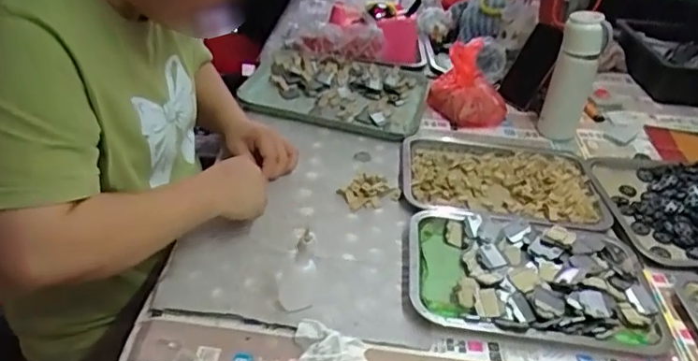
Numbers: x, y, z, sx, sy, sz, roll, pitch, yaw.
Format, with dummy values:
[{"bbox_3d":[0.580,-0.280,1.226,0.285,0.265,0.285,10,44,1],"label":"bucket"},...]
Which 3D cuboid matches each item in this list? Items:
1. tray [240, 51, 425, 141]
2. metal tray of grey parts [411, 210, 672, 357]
[{"bbox_3d":[-0.019,-0.191,1.154,0.337,0.034,0.294,10,33,8],"label":"tray"},{"bbox_3d":[0.235,0.112,0.755,0.311,0.032,0.220,5,33,-1],"label":"metal tray of grey parts"}]

